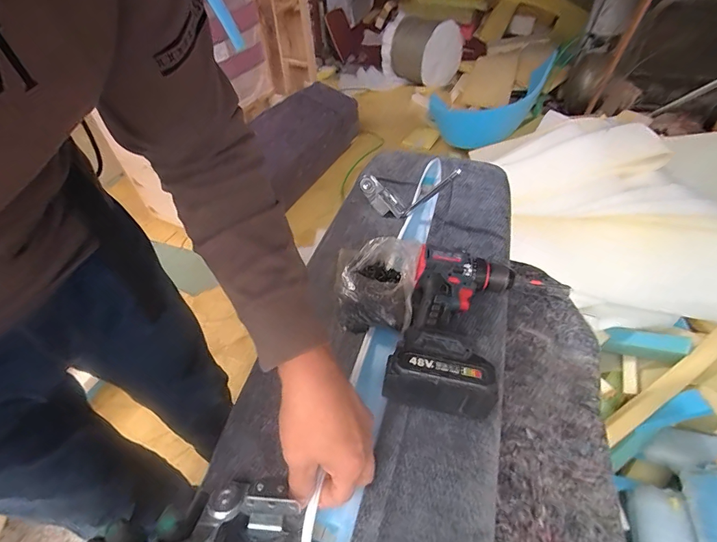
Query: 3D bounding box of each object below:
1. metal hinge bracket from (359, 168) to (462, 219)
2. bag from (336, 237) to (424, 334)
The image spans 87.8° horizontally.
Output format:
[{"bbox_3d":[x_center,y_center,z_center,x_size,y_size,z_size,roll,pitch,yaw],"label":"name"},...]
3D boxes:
[{"bbox_3d":[0.088,-0.133,0.669,0.173,0.051,0.073,1,47,3],"label":"metal hinge bracket"},{"bbox_3d":[0.019,0.016,0.527,0.124,0.069,0.137,9,48,10],"label":"bag"}]

